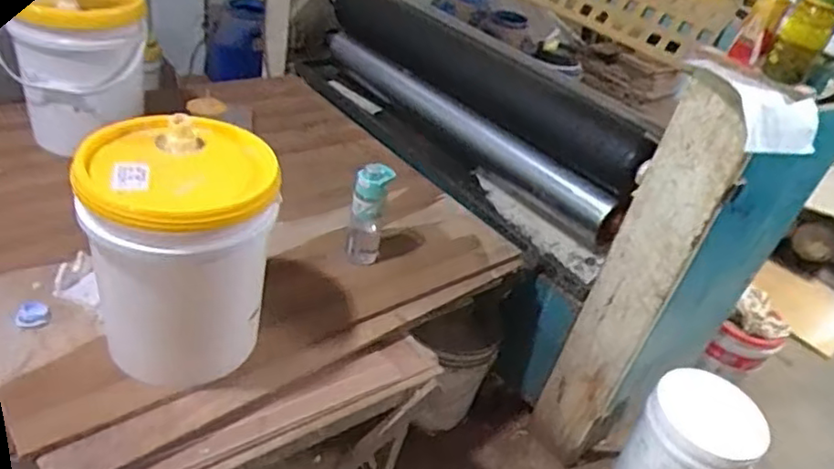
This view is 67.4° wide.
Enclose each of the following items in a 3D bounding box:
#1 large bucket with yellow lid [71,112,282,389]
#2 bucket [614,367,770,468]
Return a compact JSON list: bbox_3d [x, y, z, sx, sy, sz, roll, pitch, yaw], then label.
[{"bbox_3d":[-0.378,0.038,1.053,0.273,0.401,0.276,1,37,-18],"label":"large bucket with yellow lid"},{"bbox_3d":[0.712,0.593,1.665,0.269,0.429,0.241,34,40,26],"label":"bucket"}]

